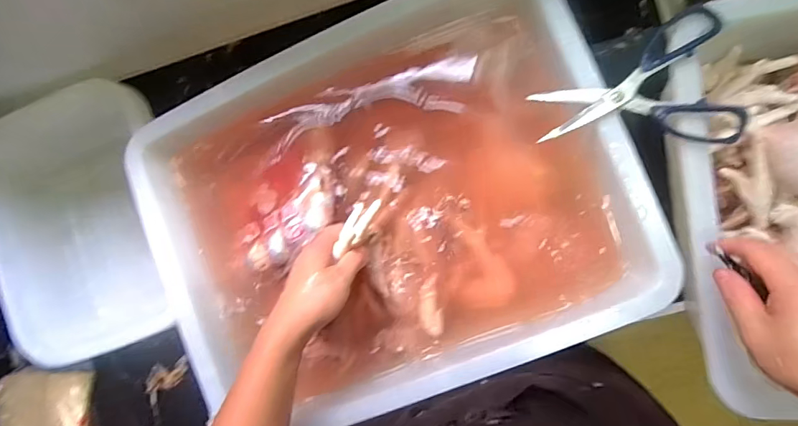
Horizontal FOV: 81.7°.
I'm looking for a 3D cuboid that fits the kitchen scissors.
[{"bbox_3d":[0.221,-0.108,0.437,0.170,0.022,0.124,-16,86,8],"label":"kitchen scissors"}]

